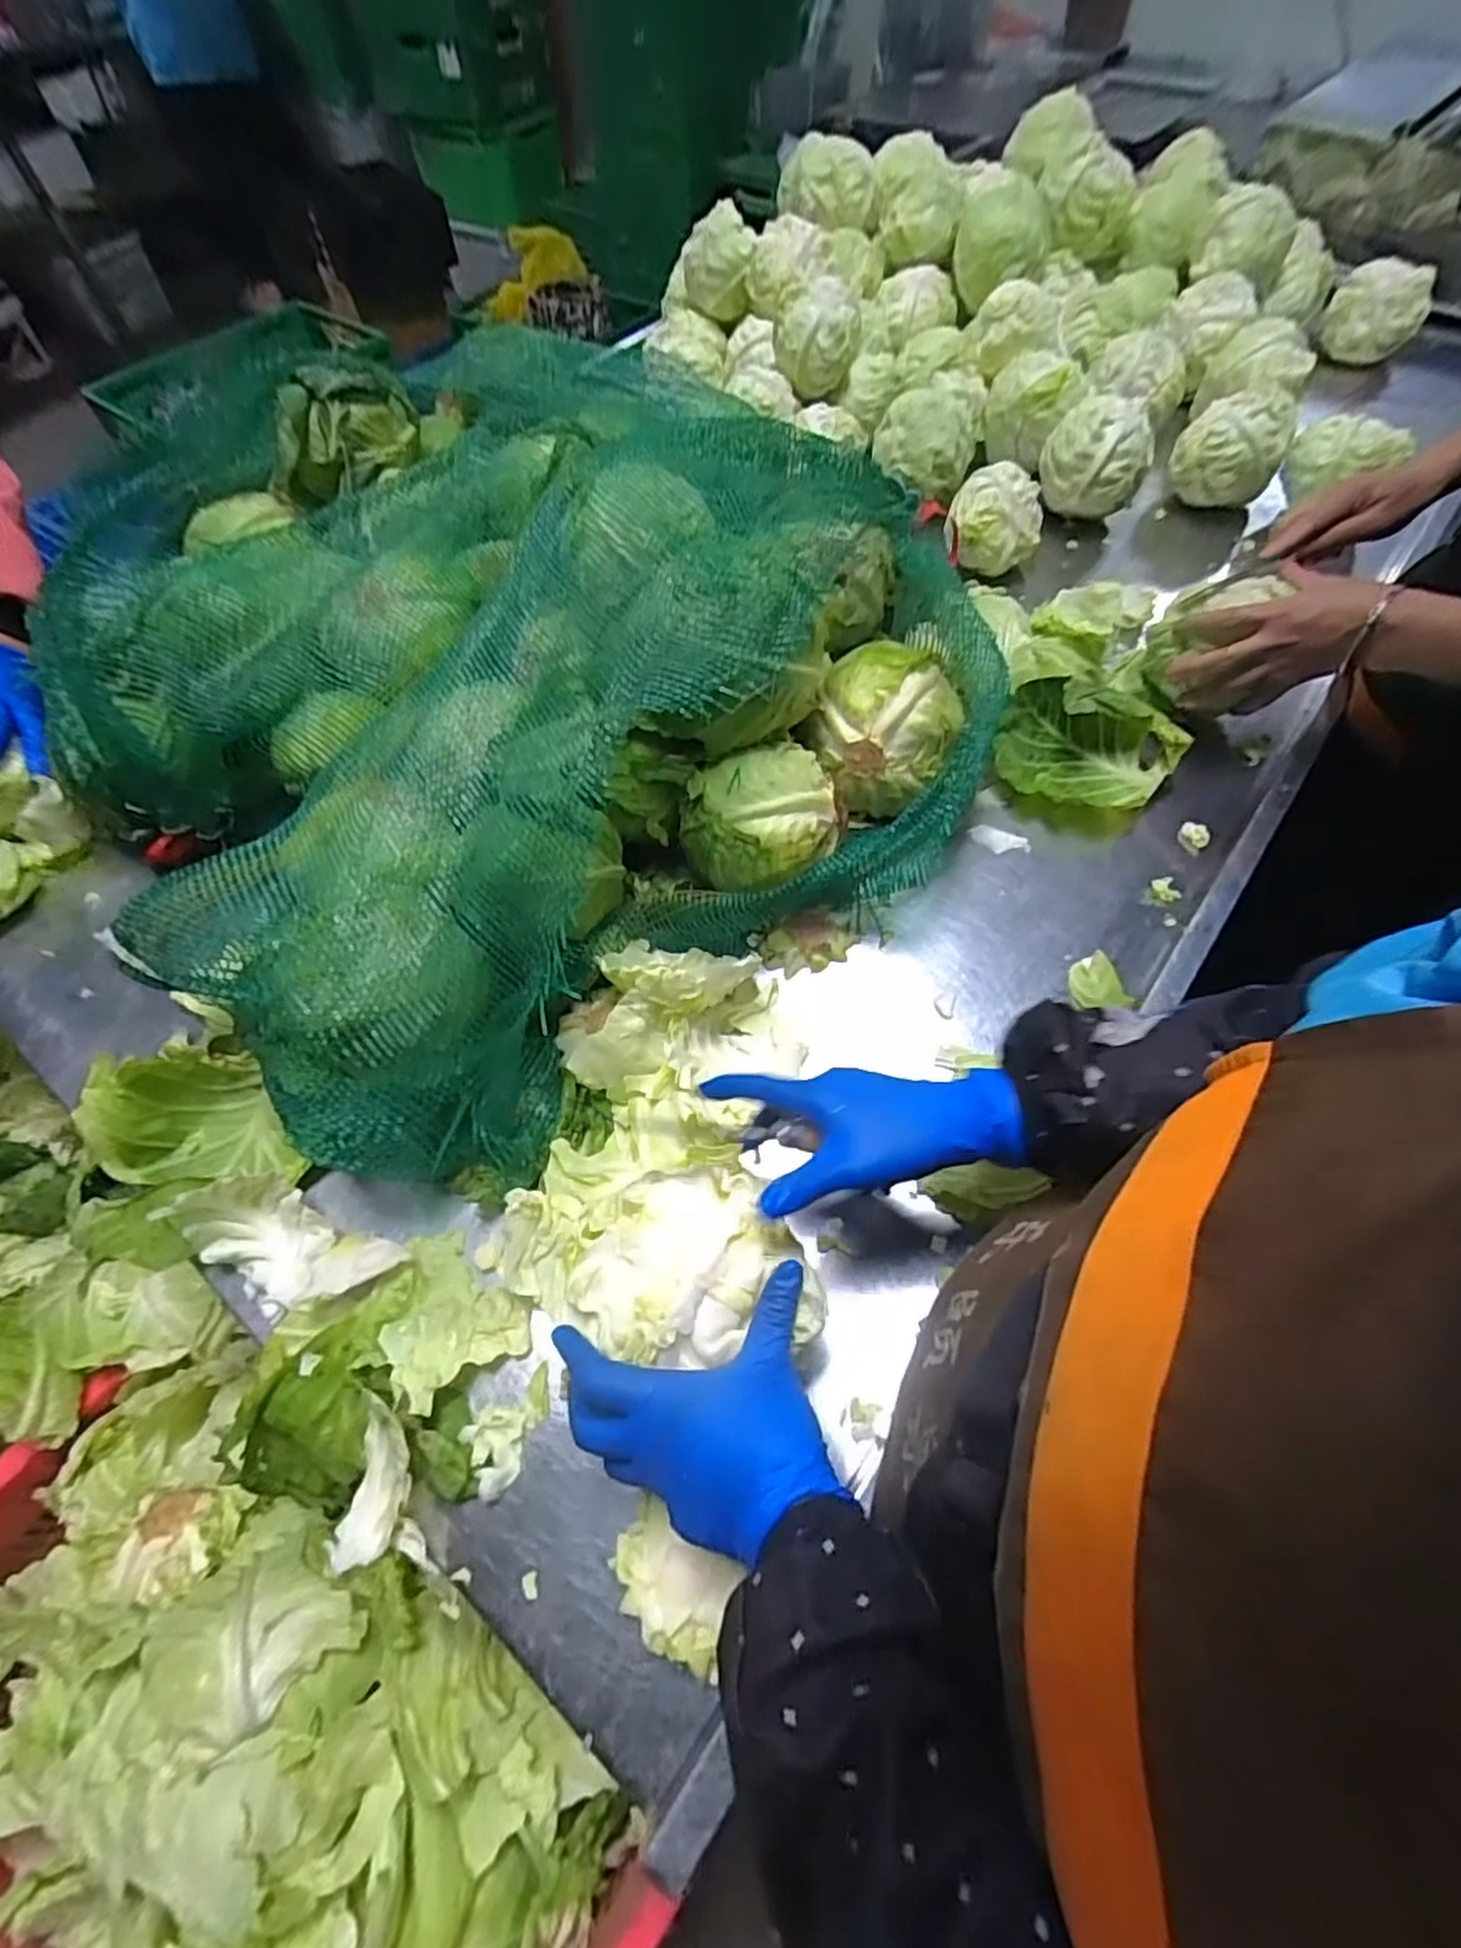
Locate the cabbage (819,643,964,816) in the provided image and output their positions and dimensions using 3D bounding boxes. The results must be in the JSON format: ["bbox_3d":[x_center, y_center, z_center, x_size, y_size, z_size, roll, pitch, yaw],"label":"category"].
[{"bbox_3d":[0.128,-0.203,0.605,0.115,0.096,0.105,10,61,9],"label":"cabbage"}]

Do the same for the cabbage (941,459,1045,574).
[{"bbox_3d":[0.294,-0.502,0.817,0.092,0.086,0.080,24,64,15],"label":"cabbage"}]

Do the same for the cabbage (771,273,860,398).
[{"bbox_3d":[0.110,-0.813,0.933,0.107,0.105,0.114,1,60,4],"label":"cabbage"}]

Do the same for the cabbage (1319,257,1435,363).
[{"bbox_3d":[0.916,-0.940,1.043,0.118,0.088,0.113,33,67,20],"label":"cabbage"}]

